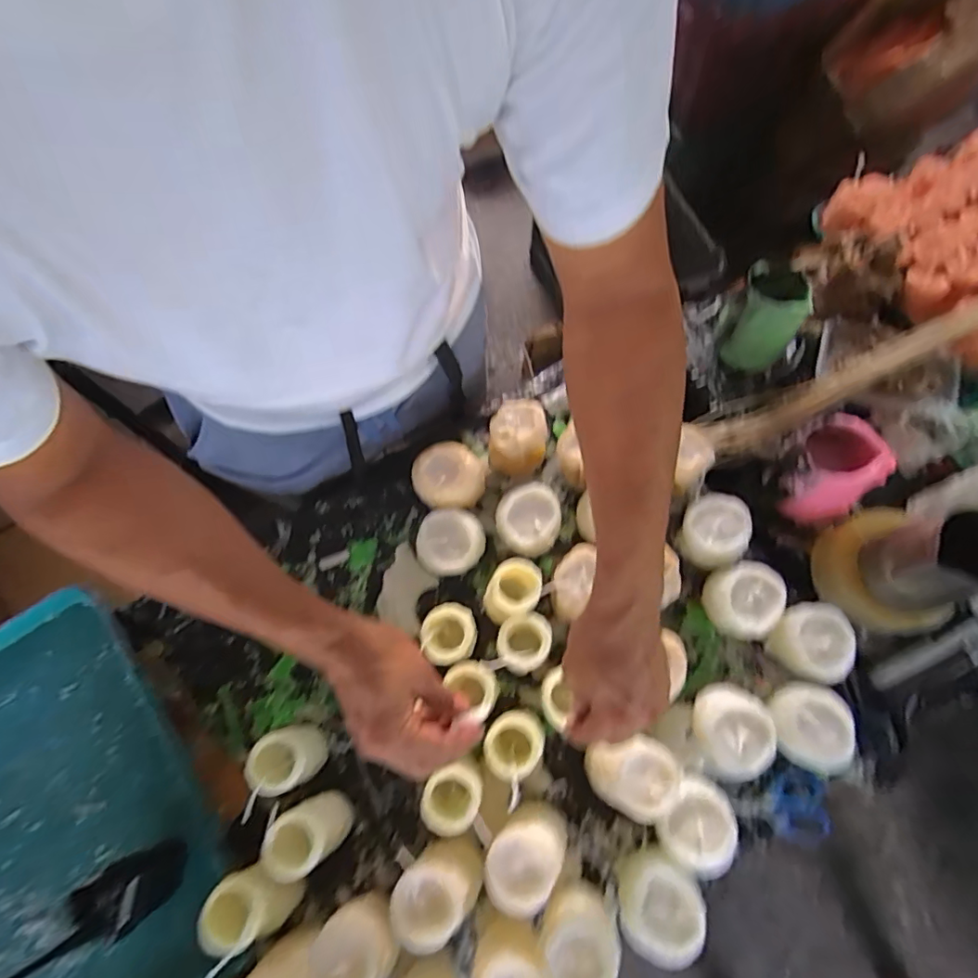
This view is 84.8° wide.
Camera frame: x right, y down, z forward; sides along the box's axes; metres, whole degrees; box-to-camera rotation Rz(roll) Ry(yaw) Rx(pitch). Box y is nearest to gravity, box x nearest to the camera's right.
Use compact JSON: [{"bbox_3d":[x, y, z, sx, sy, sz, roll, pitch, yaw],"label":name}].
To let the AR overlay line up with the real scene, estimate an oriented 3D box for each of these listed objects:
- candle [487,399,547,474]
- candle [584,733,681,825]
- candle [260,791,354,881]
[{"bbox_3d":[0.035,-0.062,0.669,0.069,0.075,0.069,0,69,1],"label":"candle"},{"bbox_3d":[0.136,0.272,0.507,0.070,0.077,0.067,0,69,1],"label":"candle"},{"bbox_3d":[-0.171,0.331,0.521,0.056,0.107,0.053,0,69,1],"label":"candle"}]

